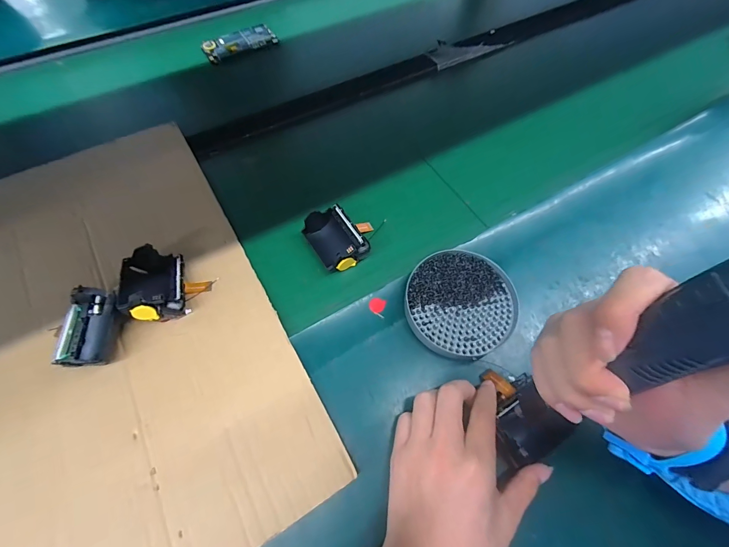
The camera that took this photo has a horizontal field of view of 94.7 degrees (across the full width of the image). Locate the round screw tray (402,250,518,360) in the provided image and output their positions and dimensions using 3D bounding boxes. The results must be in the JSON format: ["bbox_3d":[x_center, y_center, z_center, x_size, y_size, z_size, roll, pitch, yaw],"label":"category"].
[{"bbox_3d":[0.101,0.030,0.353,0.113,0.020,0.112,0,62,-1],"label":"round screw tray"}]

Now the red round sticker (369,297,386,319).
[{"bbox_3d":[0.014,0.035,0.357,0.018,0.004,0.020,14,63,6],"label":"red round sticker"}]

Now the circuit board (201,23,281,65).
[{"bbox_3d":[-0.220,-0.405,0.587,0.123,0.011,0.069,-32,67,-16],"label":"circuit board"}]

